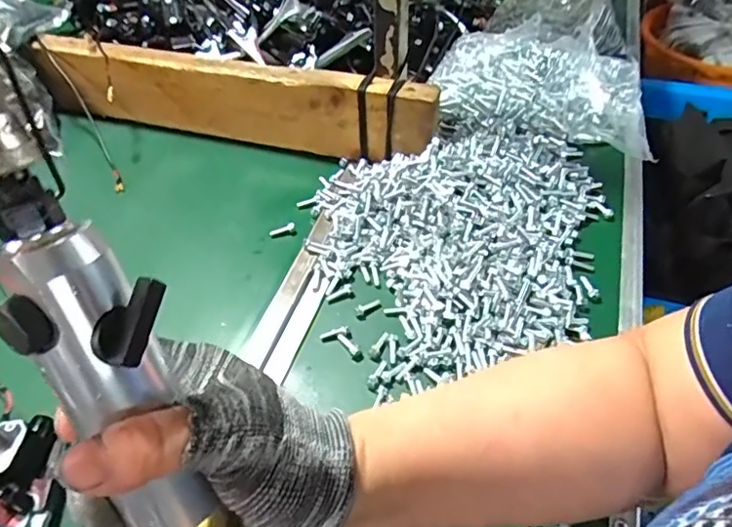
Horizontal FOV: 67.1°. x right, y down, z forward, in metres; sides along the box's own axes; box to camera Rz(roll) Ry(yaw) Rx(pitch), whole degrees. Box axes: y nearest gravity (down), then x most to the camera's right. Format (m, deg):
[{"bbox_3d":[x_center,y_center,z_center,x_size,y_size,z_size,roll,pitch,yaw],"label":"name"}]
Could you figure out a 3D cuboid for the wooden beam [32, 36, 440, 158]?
[{"bbox_3d":[-0.153,-0.181,0.615,0.460,0.096,0.035,12,50,14],"label":"wooden beam"}]

